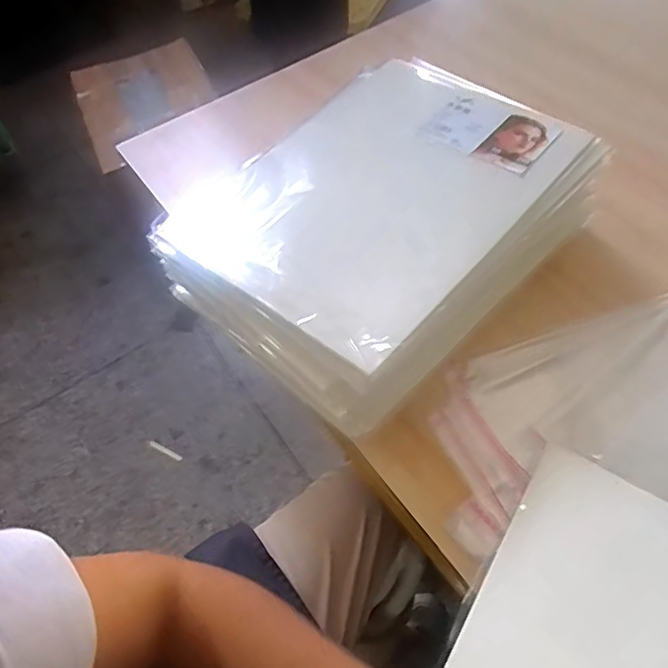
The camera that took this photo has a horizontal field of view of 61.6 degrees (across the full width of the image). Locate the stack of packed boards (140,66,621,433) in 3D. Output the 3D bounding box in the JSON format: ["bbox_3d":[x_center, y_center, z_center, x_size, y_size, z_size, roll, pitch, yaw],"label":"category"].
[{"bbox_3d":[0.052,-0.122,0.584,0.393,0.097,0.281,-40,62,-20],"label":"stack of packed boards"}]

